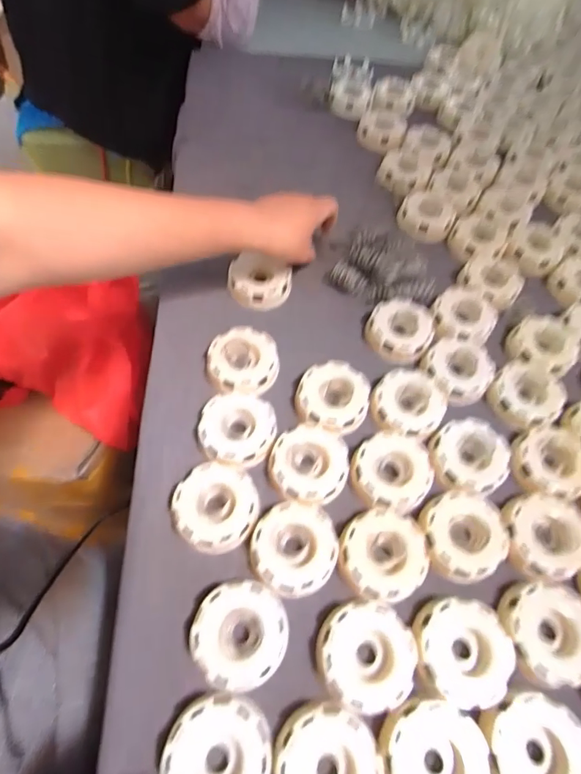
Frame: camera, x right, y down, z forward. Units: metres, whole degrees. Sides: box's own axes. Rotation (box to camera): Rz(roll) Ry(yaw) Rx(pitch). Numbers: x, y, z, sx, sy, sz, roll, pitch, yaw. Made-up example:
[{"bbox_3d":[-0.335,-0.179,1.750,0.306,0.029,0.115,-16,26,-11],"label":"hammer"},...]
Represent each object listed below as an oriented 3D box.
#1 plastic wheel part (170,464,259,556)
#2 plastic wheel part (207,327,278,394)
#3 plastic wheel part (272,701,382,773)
[{"bbox_3d":[-0.059,0.098,0.350,0.063,0.029,0.065,2,60,-3],"label":"plastic wheel part"},{"bbox_3d":[-0.045,-0.021,0.413,0.065,0.025,0.066,2,60,-3],"label":"plastic wheel part"},{"bbox_3d":[0.023,0.239,0.272,0.065,0.016,0.065,-8,61,-9],"label":"plastic wheel part"}]

